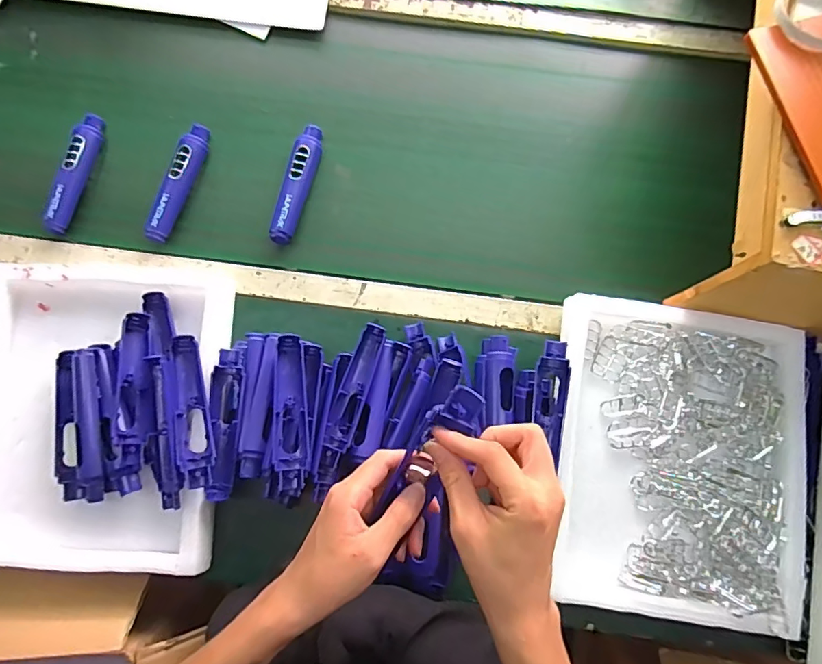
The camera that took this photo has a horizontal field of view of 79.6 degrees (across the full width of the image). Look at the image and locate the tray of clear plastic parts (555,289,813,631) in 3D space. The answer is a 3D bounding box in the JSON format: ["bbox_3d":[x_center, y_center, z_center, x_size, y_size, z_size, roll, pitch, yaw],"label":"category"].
[{"bbox_3d":[0.315,0.146,0.579,0.281,0.037,0.349,9,80,1],"label":"tray of clear plastic parts"}]

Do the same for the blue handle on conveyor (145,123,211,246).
[{"bbox_3d":[-0.314,-0.203,0.663,0.029,0.026,0.172,19,80,3],"label":"blue handle on conveyor"}]

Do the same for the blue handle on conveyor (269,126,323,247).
[{"bbox_3d":[-0.153,-0.201,0.670,0.032,0.037,0.171,14,80,2],"label":"blue handle on conveyor"}]

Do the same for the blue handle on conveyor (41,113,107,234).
[{"bbox_3d":[-0.449,-0.214,0.658,0.023,0.026,0.167,12,80,1],"label":"blue handle on conveyor"}]

